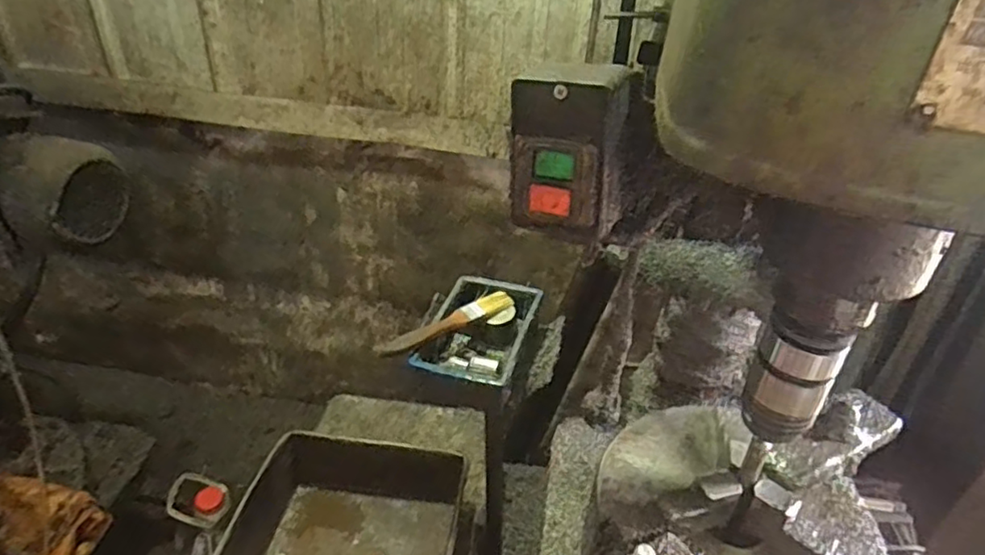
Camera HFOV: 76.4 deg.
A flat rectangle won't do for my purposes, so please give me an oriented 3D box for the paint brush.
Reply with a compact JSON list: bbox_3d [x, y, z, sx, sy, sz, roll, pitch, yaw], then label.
[{"bbox_3d":[-0.044,0.045,0.631,0.164,0.020,0.024,-26,45,-34],"label":"paint brush"}]

